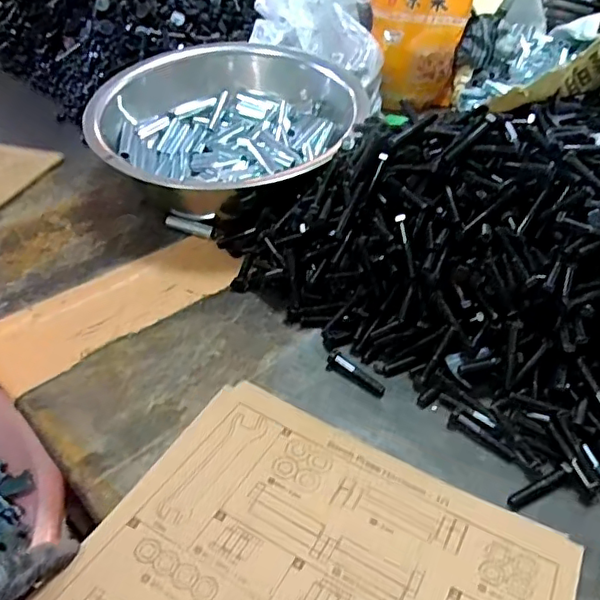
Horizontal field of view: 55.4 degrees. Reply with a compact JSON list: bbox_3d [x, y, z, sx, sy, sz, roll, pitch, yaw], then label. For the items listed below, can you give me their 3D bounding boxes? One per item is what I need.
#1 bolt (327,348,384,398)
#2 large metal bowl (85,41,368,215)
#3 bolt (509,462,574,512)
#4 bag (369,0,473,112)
[{"bbox_3d":[0.052,0.068,0.536,0.062,0.014,0.016,28,47,27],"label":"bolt"},{"bbox_3d":[-0.088,-0.245,0.772,0.326,0.116,0.326,1,41,-1],"label":"large metal bowl"},{"bbox_3d":[0.190,0.147,0.454,0.061,0.008,0.010,-19,45,-22],"label":"bolt"},{"bbox_3d":[0.194,-0.431,0.921,0.185,0.233,0.049,-2,24,-10],"label":"bag"}]

